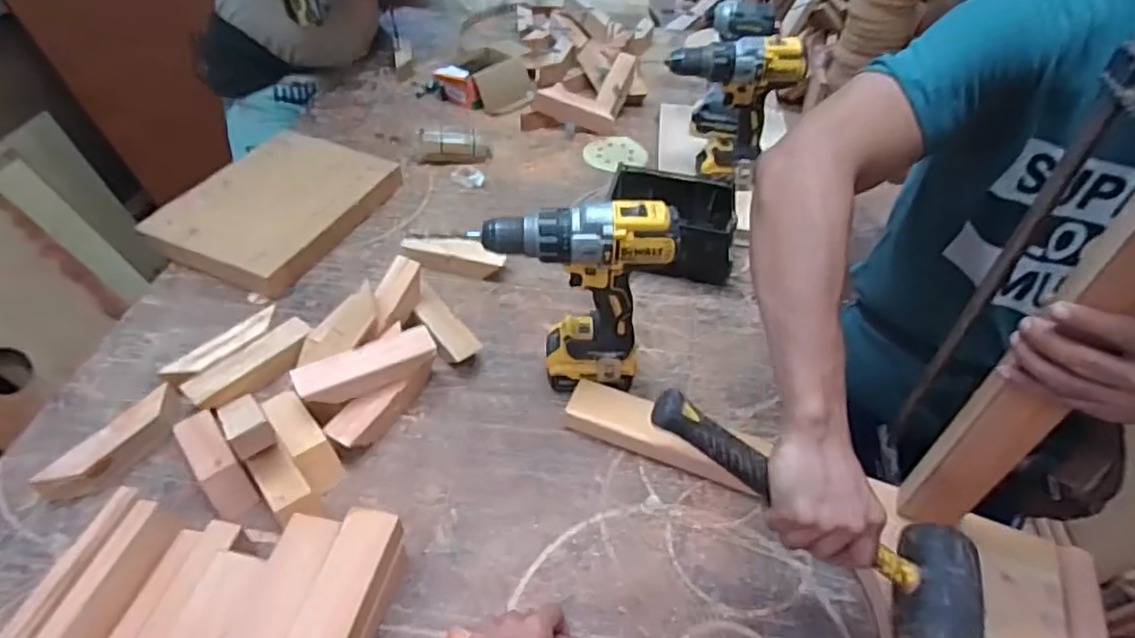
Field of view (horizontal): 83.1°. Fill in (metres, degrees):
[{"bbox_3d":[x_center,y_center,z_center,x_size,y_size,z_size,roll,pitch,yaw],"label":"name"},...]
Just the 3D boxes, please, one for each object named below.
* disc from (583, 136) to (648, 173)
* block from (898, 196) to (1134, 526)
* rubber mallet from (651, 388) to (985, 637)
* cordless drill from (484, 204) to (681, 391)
[{"bbox_3d":[0.089,-0.320,1.231,0.121,0.009,0.128,3,44,-3],"label":"disc"},{"bbox_3d":[0.384,0.062,0.530,0.039,0.380,0.060,-33,56,-29],"label":"block"},{"bbox_3d":[0.210,0.167,0.553,0.338,0.055,0.122,32,49,-4],"label":"rubber mallet"},{"bbox_3d":[0.014,-0.009,0.746,0.201,0.255,0.074,-5,47,-7],"label":"cordless drill"}]

